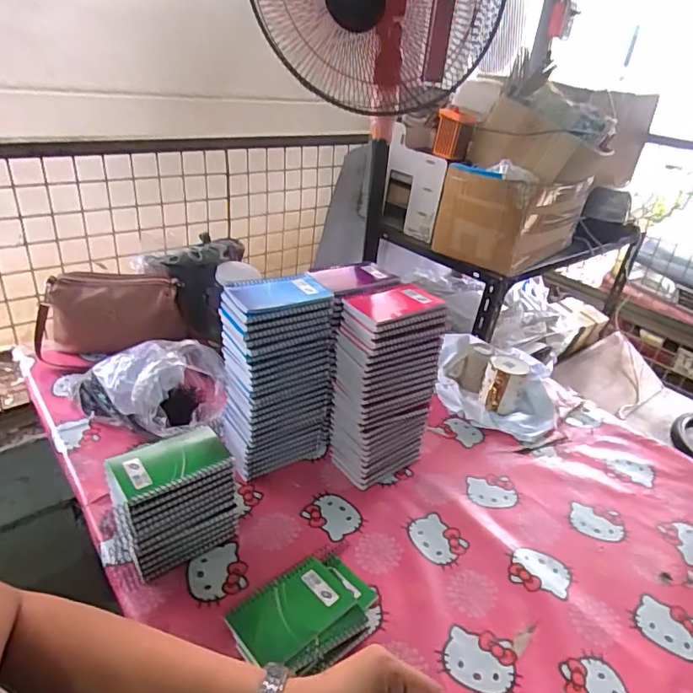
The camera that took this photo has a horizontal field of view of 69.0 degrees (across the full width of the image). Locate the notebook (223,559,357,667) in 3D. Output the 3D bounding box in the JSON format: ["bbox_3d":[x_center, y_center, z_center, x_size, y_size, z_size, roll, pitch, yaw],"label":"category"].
[{"bbox_3d":[-0.061,0.305,0.586,0.131,0.011,0.085,-23,45,-39],"label":"notebook"}]

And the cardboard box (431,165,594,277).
[{"bbox_3d":[0.435,-0.352,1.311,0.237,0.206,0.377,29,38,35],"label":"cardboard box"}]

